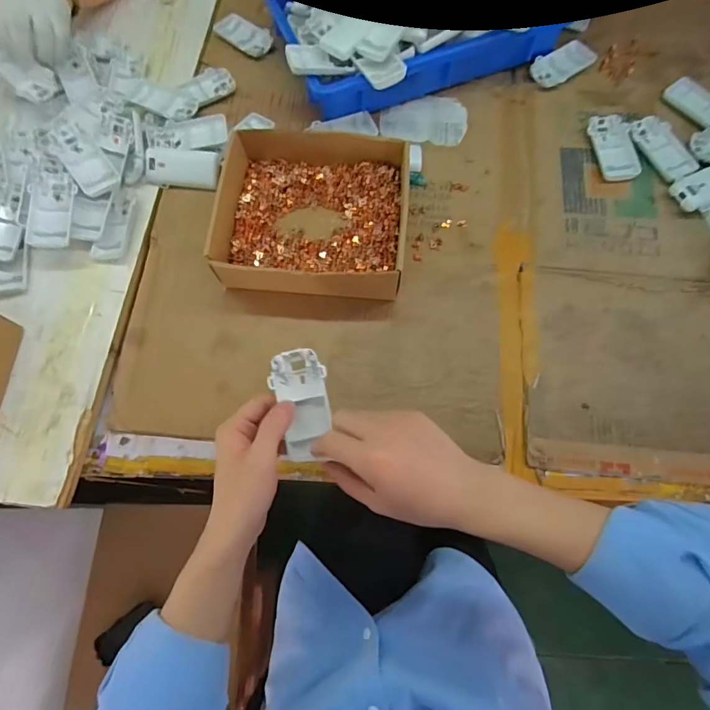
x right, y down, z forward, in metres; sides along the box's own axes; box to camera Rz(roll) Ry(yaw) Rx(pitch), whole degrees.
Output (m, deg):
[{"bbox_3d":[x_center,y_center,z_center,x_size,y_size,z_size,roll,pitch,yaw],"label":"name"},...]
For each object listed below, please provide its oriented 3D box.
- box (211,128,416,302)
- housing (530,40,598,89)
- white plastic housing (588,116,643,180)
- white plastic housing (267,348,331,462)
[{"bbox_3d":[-0.049,-0.166,0.527,0.212,0.054,0.208,6,71,2],"label":"box"},{"bbox_3d":[0.288,-0.402,0.622,0.088,0.018,0.049,-31,74,-10],"label":"housing"},{"bbox_3d":[0.331,-0.267,0.573,0.051,0.011,0.100,-4,71,-2],"label":"white plastic housing"},{"bbox_3d":[-0.046,0.043,0.390,0.047,0.020,0.094,-8,84,-3],"label":"white plastic housing"}]

